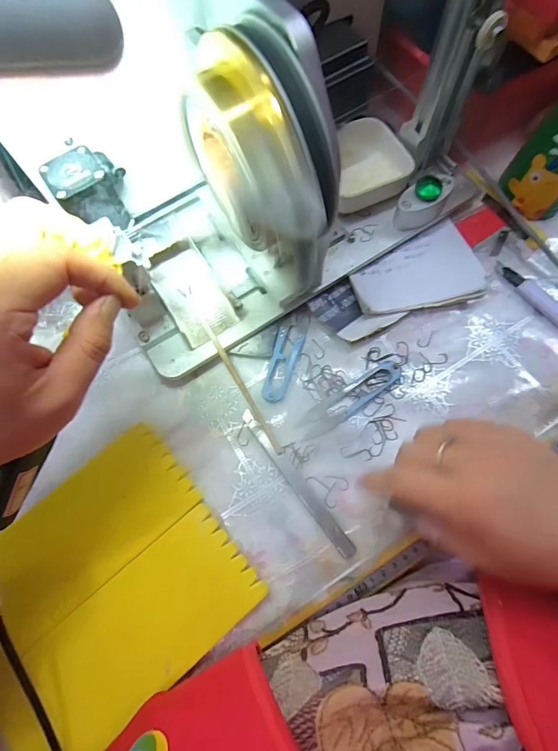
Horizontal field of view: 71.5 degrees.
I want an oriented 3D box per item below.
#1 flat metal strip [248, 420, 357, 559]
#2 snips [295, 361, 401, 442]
[{"bbox_3d":[0.017,0.087,0.306,0.012,0.010,0.124,-36,74,-8],"label":"flat metal strip"},{"bbox_3d":[0.060,0.020,0.327,0.101,0.007,0.024,-31,74,-7],"label":"snips"}]

